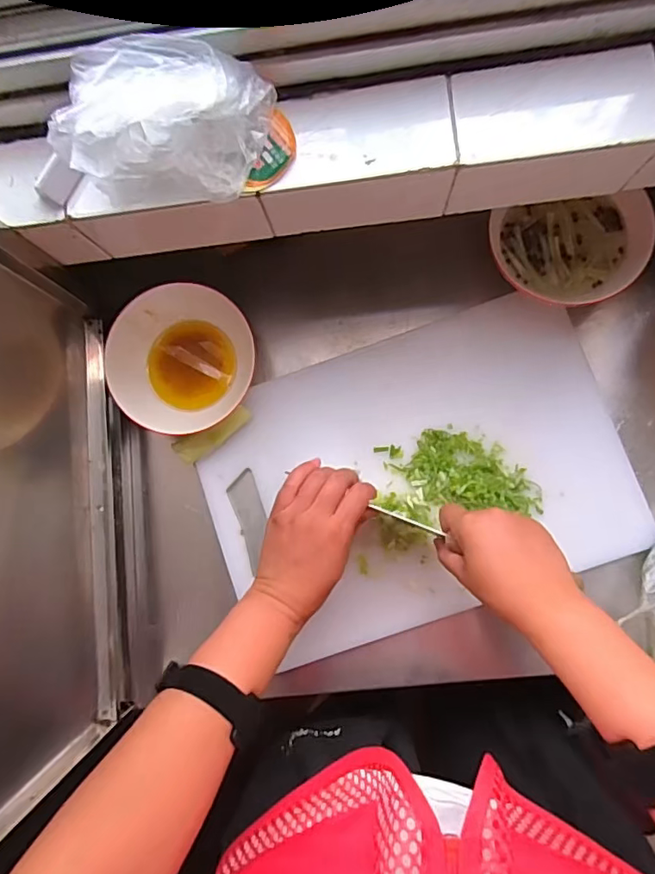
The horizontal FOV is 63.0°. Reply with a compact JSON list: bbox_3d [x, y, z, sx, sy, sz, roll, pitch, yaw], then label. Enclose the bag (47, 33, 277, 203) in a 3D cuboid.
[{"bbox_3d":[-0.107,-0.215,0.369,0.119,0.083,0.093,12,87,5],"label":"bag"}]

